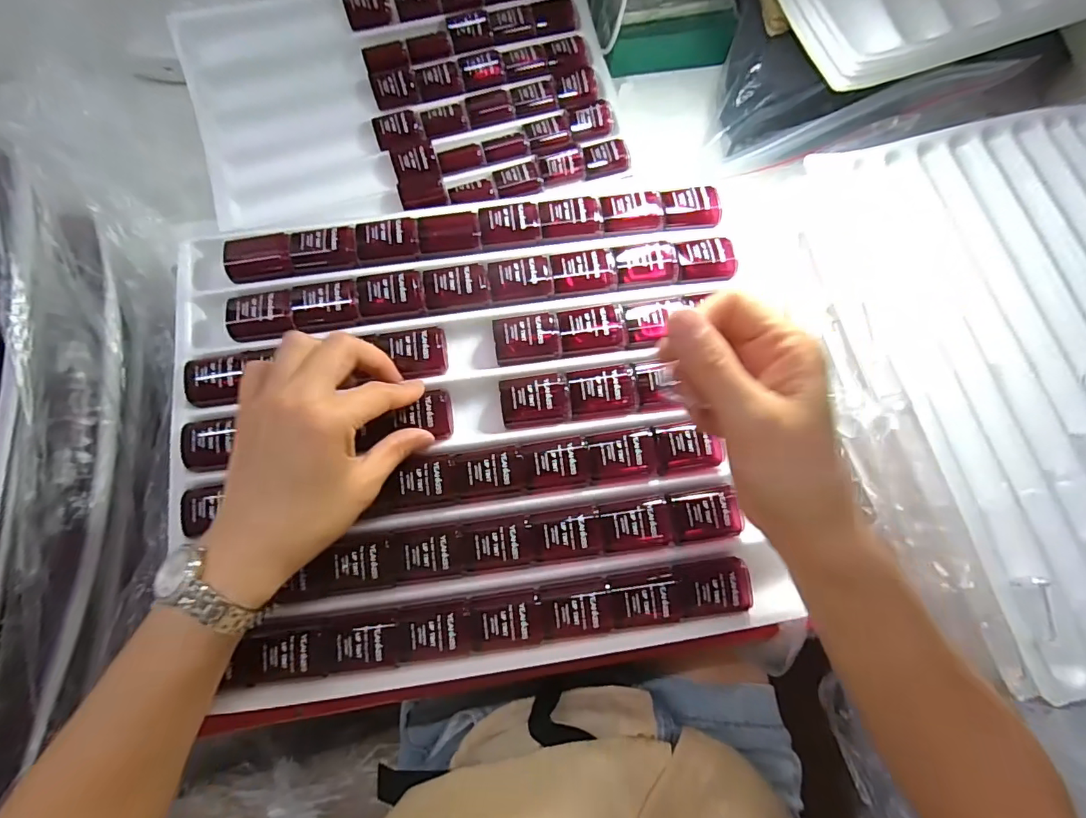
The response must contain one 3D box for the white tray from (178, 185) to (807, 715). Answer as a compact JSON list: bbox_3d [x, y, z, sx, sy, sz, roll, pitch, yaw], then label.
[{"bbox_3d":[-0.047,0.003,0.302,0.350,0.027,0.291,-7,79,-1],"label":"white tray"}]

